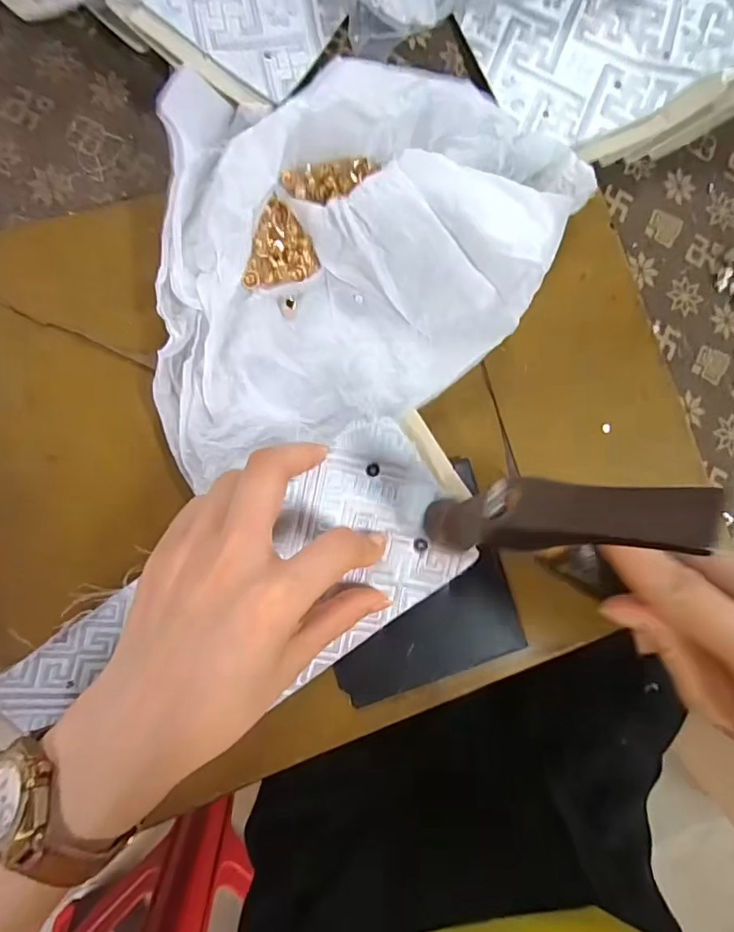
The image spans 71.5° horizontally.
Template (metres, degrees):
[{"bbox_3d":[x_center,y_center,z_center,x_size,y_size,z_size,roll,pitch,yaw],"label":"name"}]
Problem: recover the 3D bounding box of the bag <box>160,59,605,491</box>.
[{"bbox_3d":[0.007,-0.110,0.263,0.217,0.051,0.222,3,84,-6],"label":"bag"}]

